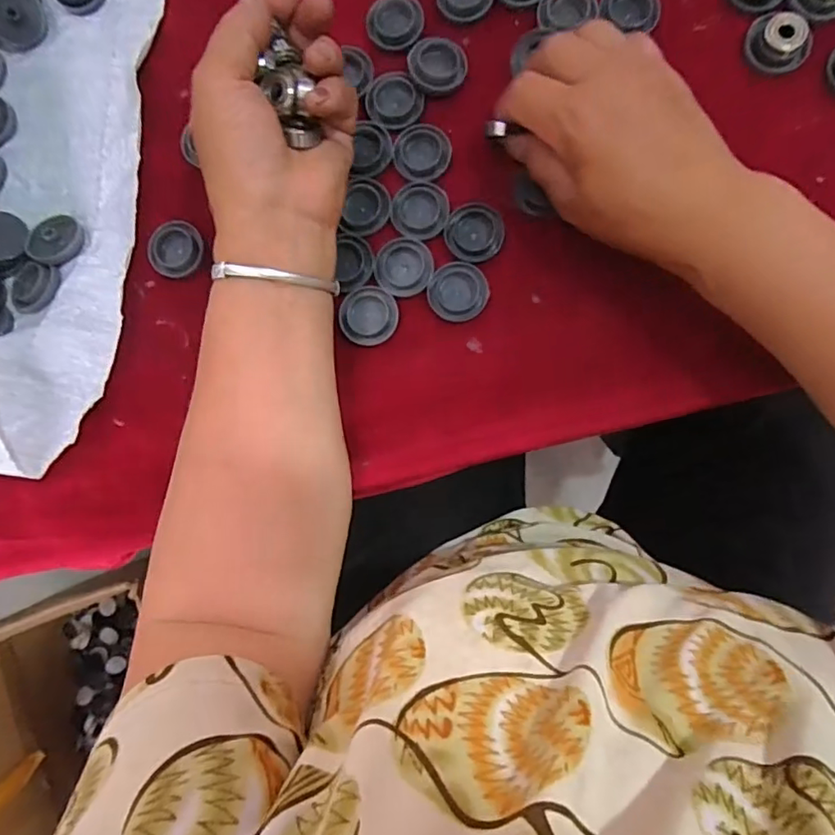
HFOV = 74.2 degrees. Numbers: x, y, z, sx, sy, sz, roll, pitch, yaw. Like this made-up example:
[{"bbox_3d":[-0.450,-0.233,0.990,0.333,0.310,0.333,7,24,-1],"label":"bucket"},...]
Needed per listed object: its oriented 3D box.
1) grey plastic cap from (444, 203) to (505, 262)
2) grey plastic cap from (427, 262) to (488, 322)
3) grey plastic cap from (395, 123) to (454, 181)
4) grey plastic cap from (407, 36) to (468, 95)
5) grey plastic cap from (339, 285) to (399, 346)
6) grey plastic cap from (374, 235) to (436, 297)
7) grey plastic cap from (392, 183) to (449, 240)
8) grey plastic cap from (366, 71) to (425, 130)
[{"bbox_3d":[0.032,-0.106,0.314,0.033,0.004,0.033,0,88,6],"label":"grey plastic cap"},{"bbox_3d":[0.023,-0.072,0.314,0.034,0.004,0.033,-4,88,6],"label":"grey plastic cap"},{"bbox_3d":[0.003,-0.155,0.321,0.032,0.004,0.033,0,88,6],"label":"grey plastic cap"},{"bbox_3d":[0.012,-0.206,0.323,0.033,0.011,0.027,-12,87,5],"label":"grey plastic cap"},{"bbox_3d":[-0.028,-0.059,0.318,0.032,0.004,0.033,0,88,6],"label":"grey plastic cap"},{"bbox_3d":[-0.008,-0.087,0.318,0.033,0.004,0.033,0,88,6],"label":"grey plastic cap"},{"bbox_3d":[0.001,-0.120,0.319,0.033,0.004,0.034,0,88,6],"label":"grey plastic cap"},{"bbox_3d":[-0.014,-0.187,0.326,0.032,0.009,0.030,0,88,6],"label":"grey plastic cap"}]

